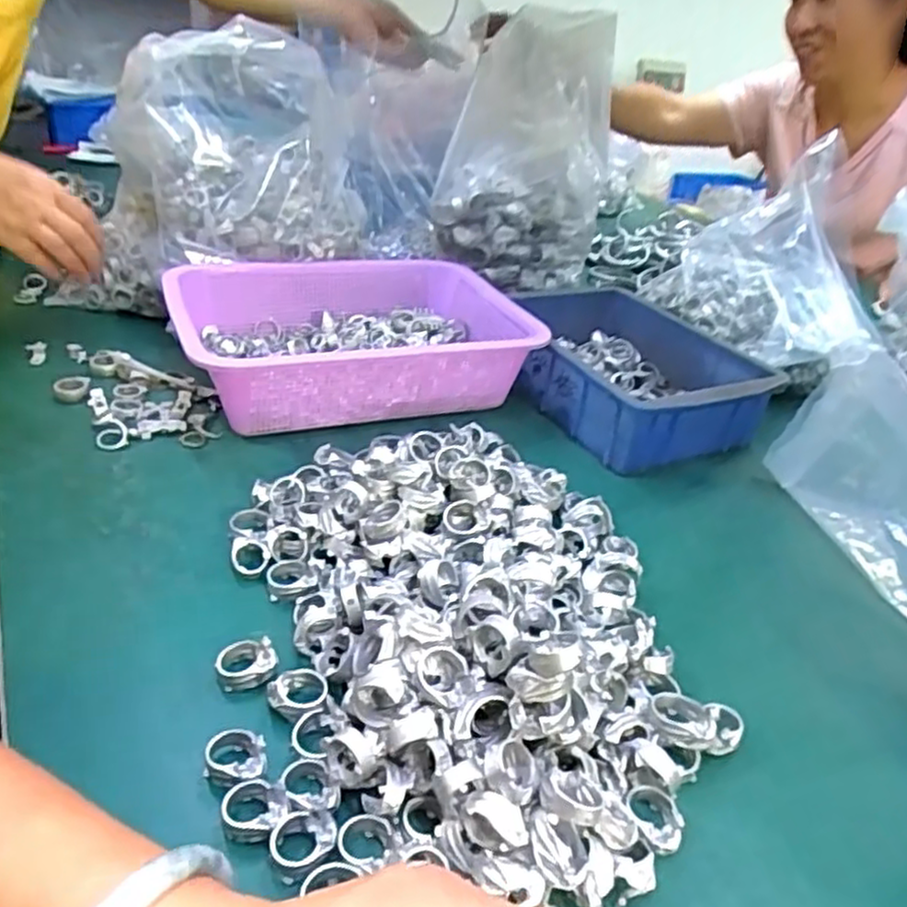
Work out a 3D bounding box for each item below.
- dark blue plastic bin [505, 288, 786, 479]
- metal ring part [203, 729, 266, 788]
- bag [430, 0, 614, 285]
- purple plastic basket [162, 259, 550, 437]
[{"bbox_3d":[0.160,-0.081,0.691,0.193,0.072,0.249,-13,37,-30],"label":"dark blue plastic bin"},{"bbox_3d":[-0.099,0.137,0.325,0.026,0.012,0.025,-3,33,-17],"label":"metal ring part"},{"bbox_3d":[0.088,-0.348,0.824,0.178,0.264,0.207,10,32,4],"label":"bag"},{"bbox_3d":[-0.090,-0.104,0.660,0.290,0.077,0.225,-7,34,-22],"label":"purple plastic basket"}]

